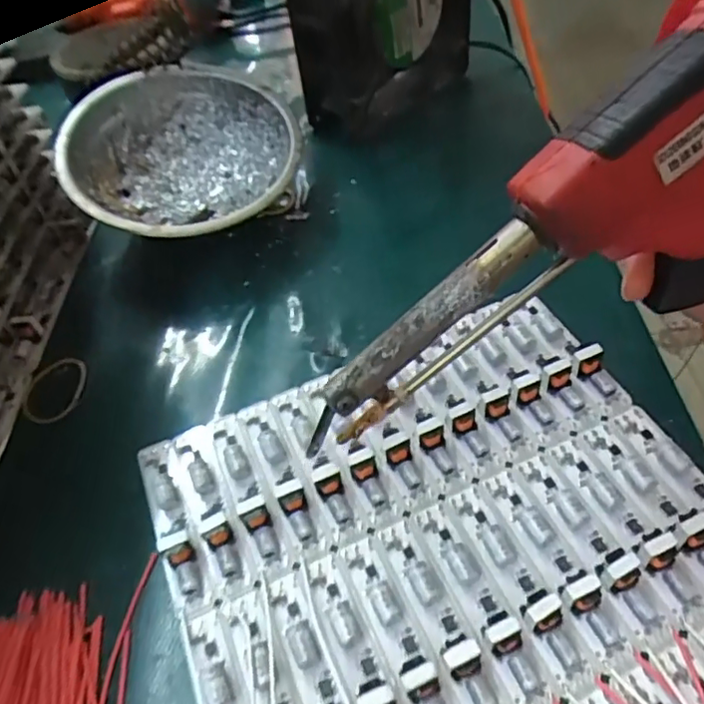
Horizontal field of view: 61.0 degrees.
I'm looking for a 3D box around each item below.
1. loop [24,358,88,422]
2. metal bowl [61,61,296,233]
[{"bbox_3d":[-0.142,0.019,0.285,0.028,0.006,0.036,-3,51,3],"label":"loop"},{"bbox_3d":[-0.093,-0.107,0.345,0.128,0.056,0.131,-3,51,3],"label":"metal bowl"}]

